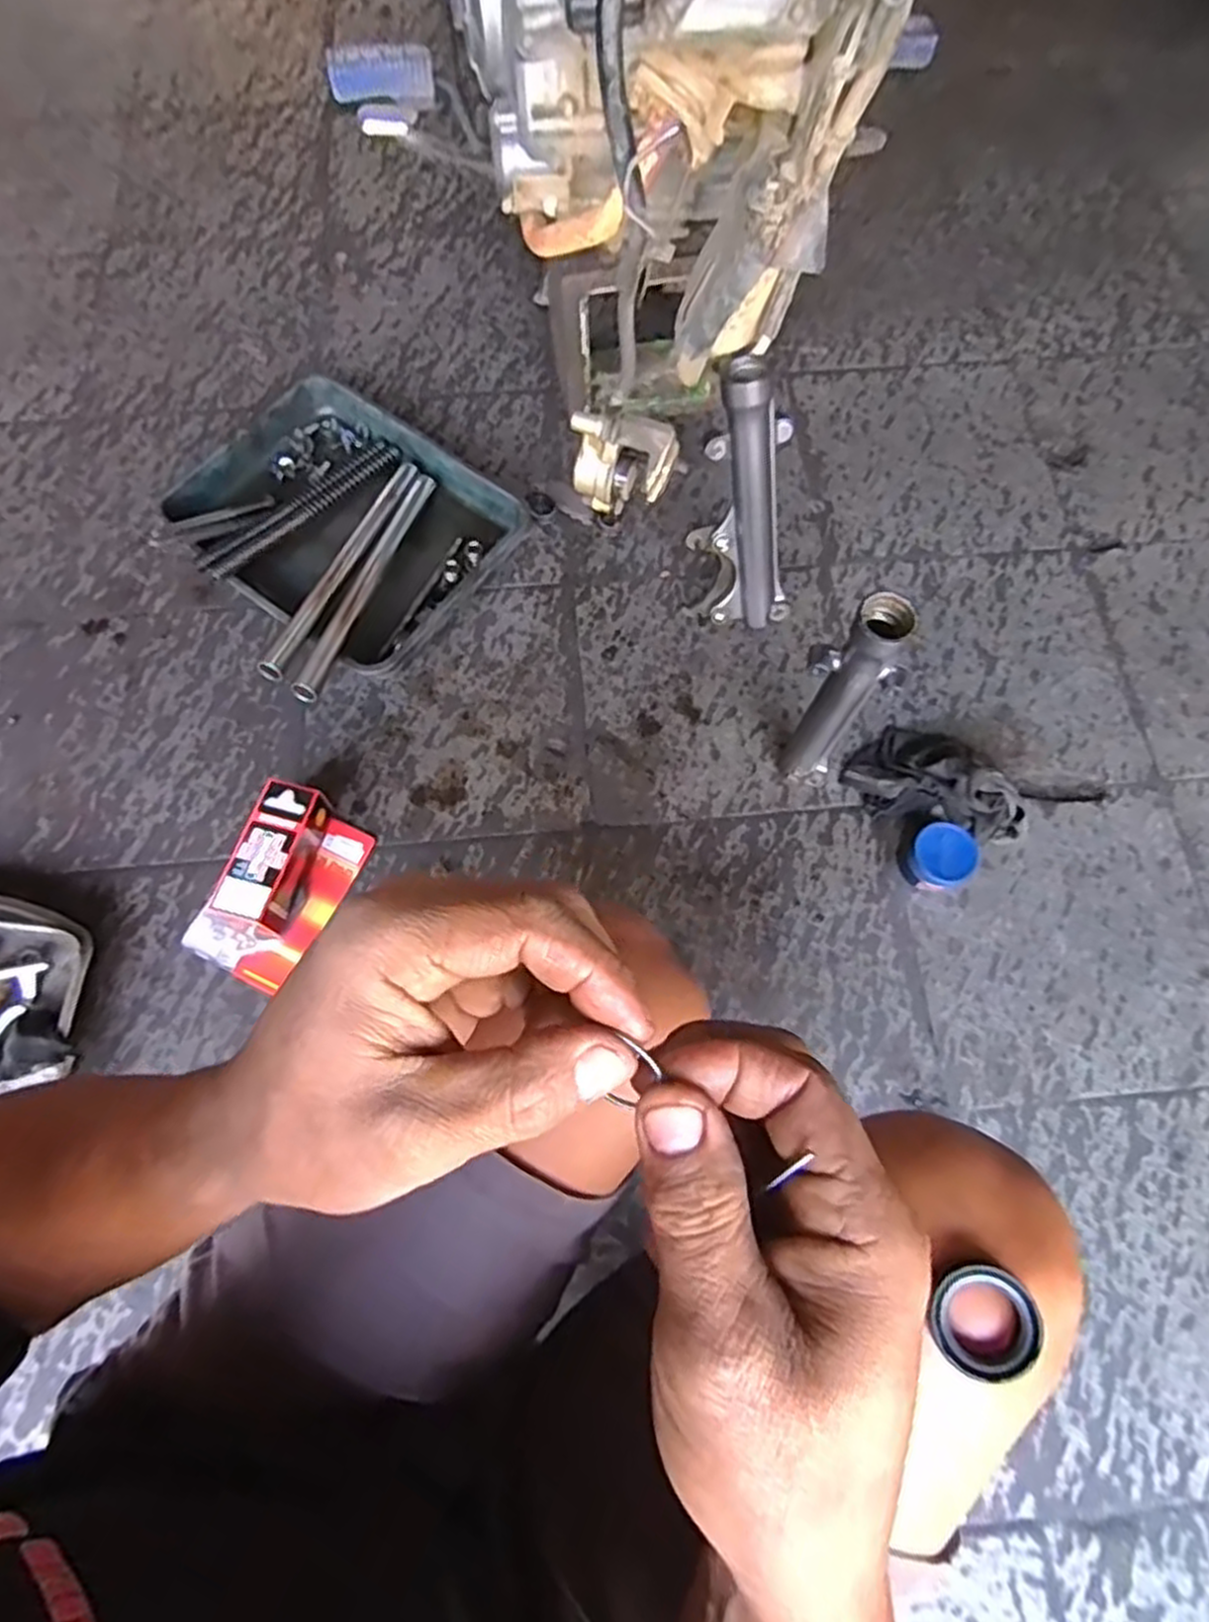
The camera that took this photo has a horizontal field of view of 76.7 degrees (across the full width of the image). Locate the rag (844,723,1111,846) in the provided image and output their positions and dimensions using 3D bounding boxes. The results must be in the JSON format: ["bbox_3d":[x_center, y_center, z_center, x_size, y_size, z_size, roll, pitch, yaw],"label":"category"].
[{"bbox_3d":[0.379,-0.025,0.770,0.260,0.048,0.107,16,73,5],"label":"rag"}]

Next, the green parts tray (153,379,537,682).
[{"bbox_3d":[-0.291,-0.326,0.862,0.345,0.060,0.287,36,75,11],"label":"green parts tray"}]

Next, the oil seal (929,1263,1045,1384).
[{"bbox_3d":[0.131,0.176,0.263,0.034,0.008,0.034,0,69,0],"label":"oil seal"}]

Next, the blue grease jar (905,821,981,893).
[{"bbox_3d":[0.324,0.045,0.743,0.059,0.045,0.065,-26,74,-8],"label":"blue grease jar"}]

